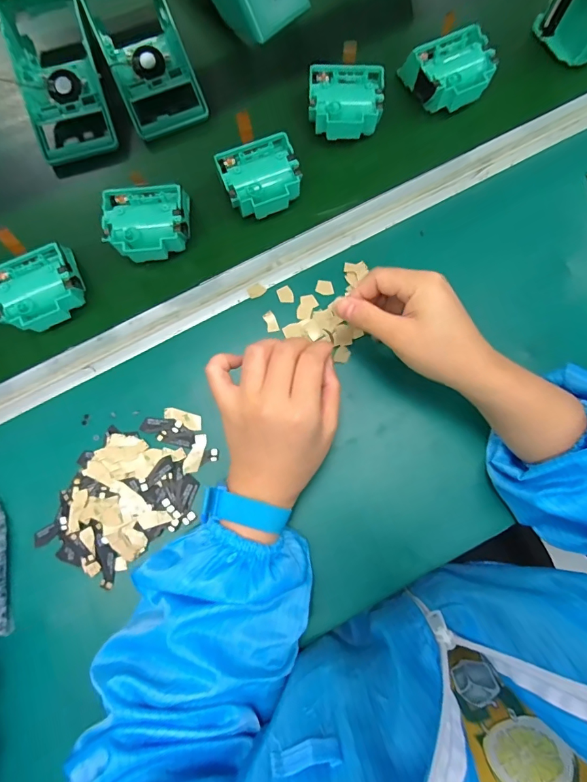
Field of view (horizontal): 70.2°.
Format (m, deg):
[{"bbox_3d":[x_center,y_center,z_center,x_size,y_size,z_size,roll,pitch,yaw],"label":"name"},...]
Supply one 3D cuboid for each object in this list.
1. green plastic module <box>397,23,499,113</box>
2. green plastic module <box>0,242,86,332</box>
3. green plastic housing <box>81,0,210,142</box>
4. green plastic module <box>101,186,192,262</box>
[{"bbox_3d":[0.160,-0.327,0.436,0.079,0.044,0.074,-15,81,-2],"label":"green plastic module"},{"bbox_3d":[-0.240,-0.094,0.400,0.075,0.044,0.069,-27,80,-4],"label":"green plastic module"},{"bbox_3d":[-0.161,-0.368,0.446,0.080,0.048,0.183,-23,83,0],"label":"green plastic housing"},{"bbox_3d":[-0.140,-0.159,0.411,0.076,0.041,0.068,-3,80,0],"label":"green plastic module"}]

